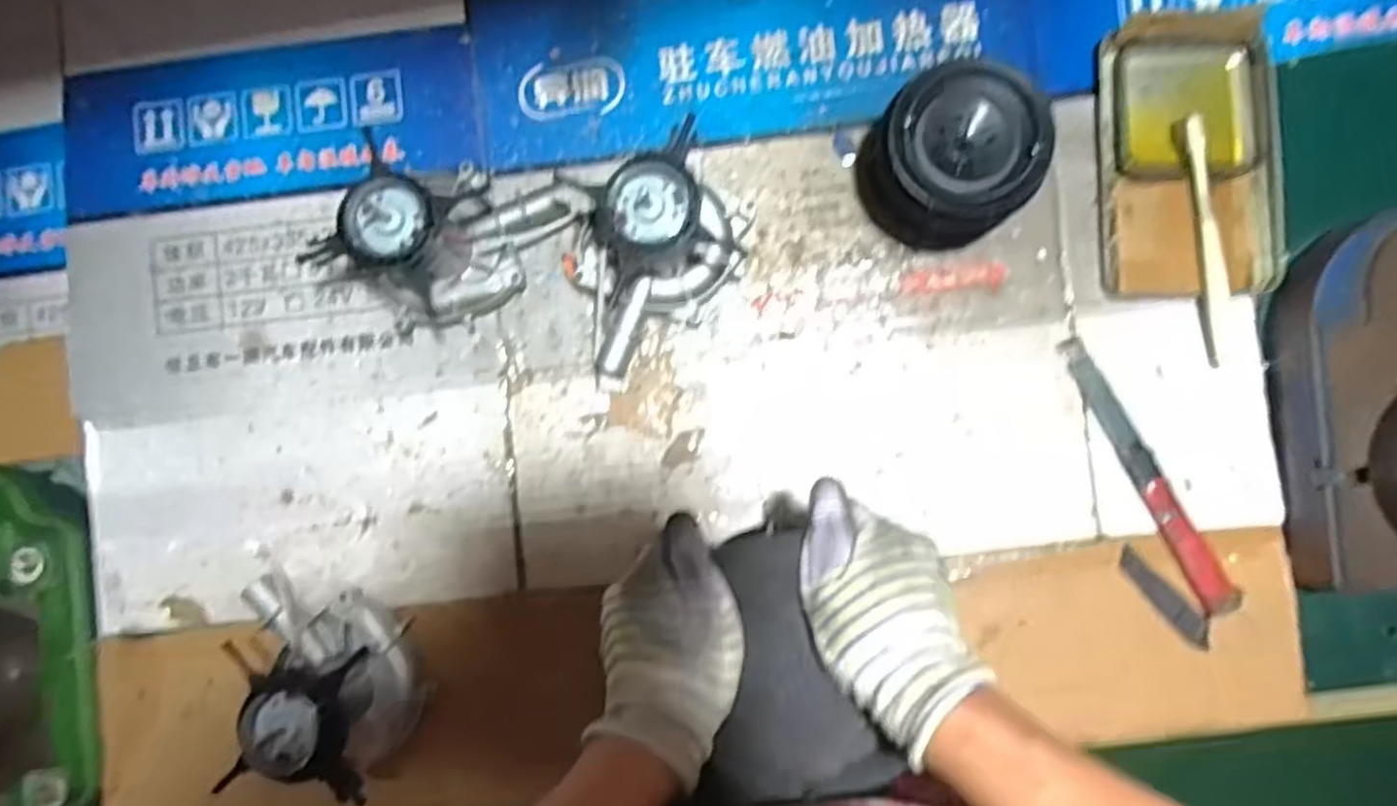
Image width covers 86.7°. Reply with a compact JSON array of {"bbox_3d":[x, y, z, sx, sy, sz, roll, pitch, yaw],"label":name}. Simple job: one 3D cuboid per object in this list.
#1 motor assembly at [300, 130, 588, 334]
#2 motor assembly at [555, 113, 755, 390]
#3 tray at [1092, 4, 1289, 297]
[{"bbox_3d":[-0.172,-0.112,0.509,0.105,0.097,0.140,32,89,4],"label":"motor assembly"},{"bbox_3d":[-0.034,-0.101,0.507,0.155,0.098,0.095,-37,86,1],"label":"motor assembly"},{"bbox_3d":[0.351,-0.178,0.527,0.121,0.022,0.198,-1,87,3],"label":"tray"}]

